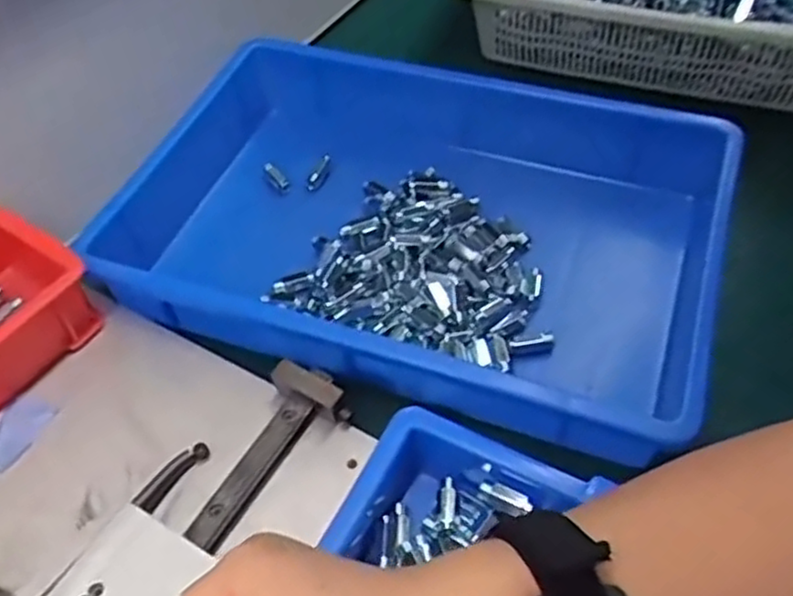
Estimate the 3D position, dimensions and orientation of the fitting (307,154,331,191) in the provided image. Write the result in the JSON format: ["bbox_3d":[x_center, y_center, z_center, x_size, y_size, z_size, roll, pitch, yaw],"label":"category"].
[{"bbox_3d":[-0.057,-0.094,0.542,0.012,0.004,0.032,16,68,15],"label":"fitting"}]

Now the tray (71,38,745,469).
[{"bbox_3d":[0.018,-0.042,0.479,0.367,0.090,0.254,20,56,18],"label":"tray"}]

